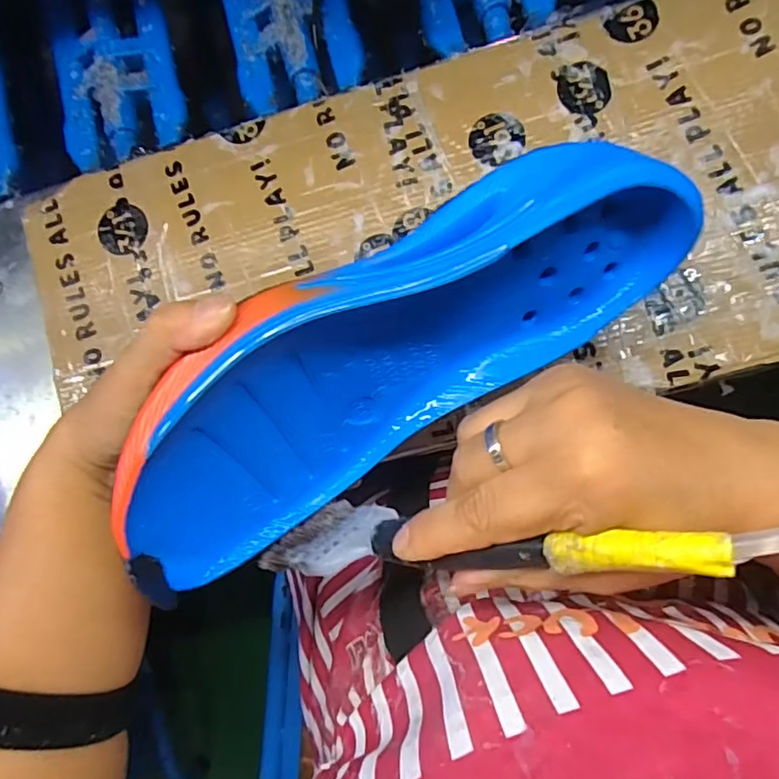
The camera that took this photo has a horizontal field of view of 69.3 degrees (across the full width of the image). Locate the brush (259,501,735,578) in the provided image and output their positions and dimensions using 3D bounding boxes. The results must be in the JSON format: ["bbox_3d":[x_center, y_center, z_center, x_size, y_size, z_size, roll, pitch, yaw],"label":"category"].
[{"bbox_3d":[0.021,0.056,0.203,0.178,0.027,0.024,-11,81,40],"label":"brush"}]

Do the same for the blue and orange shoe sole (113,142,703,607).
[{"bbox_3d":[0.004,-0.018,0.243,0.265,0.102,0.060,-32,44,-1],"label":"blue and orange shoe sole"}]

